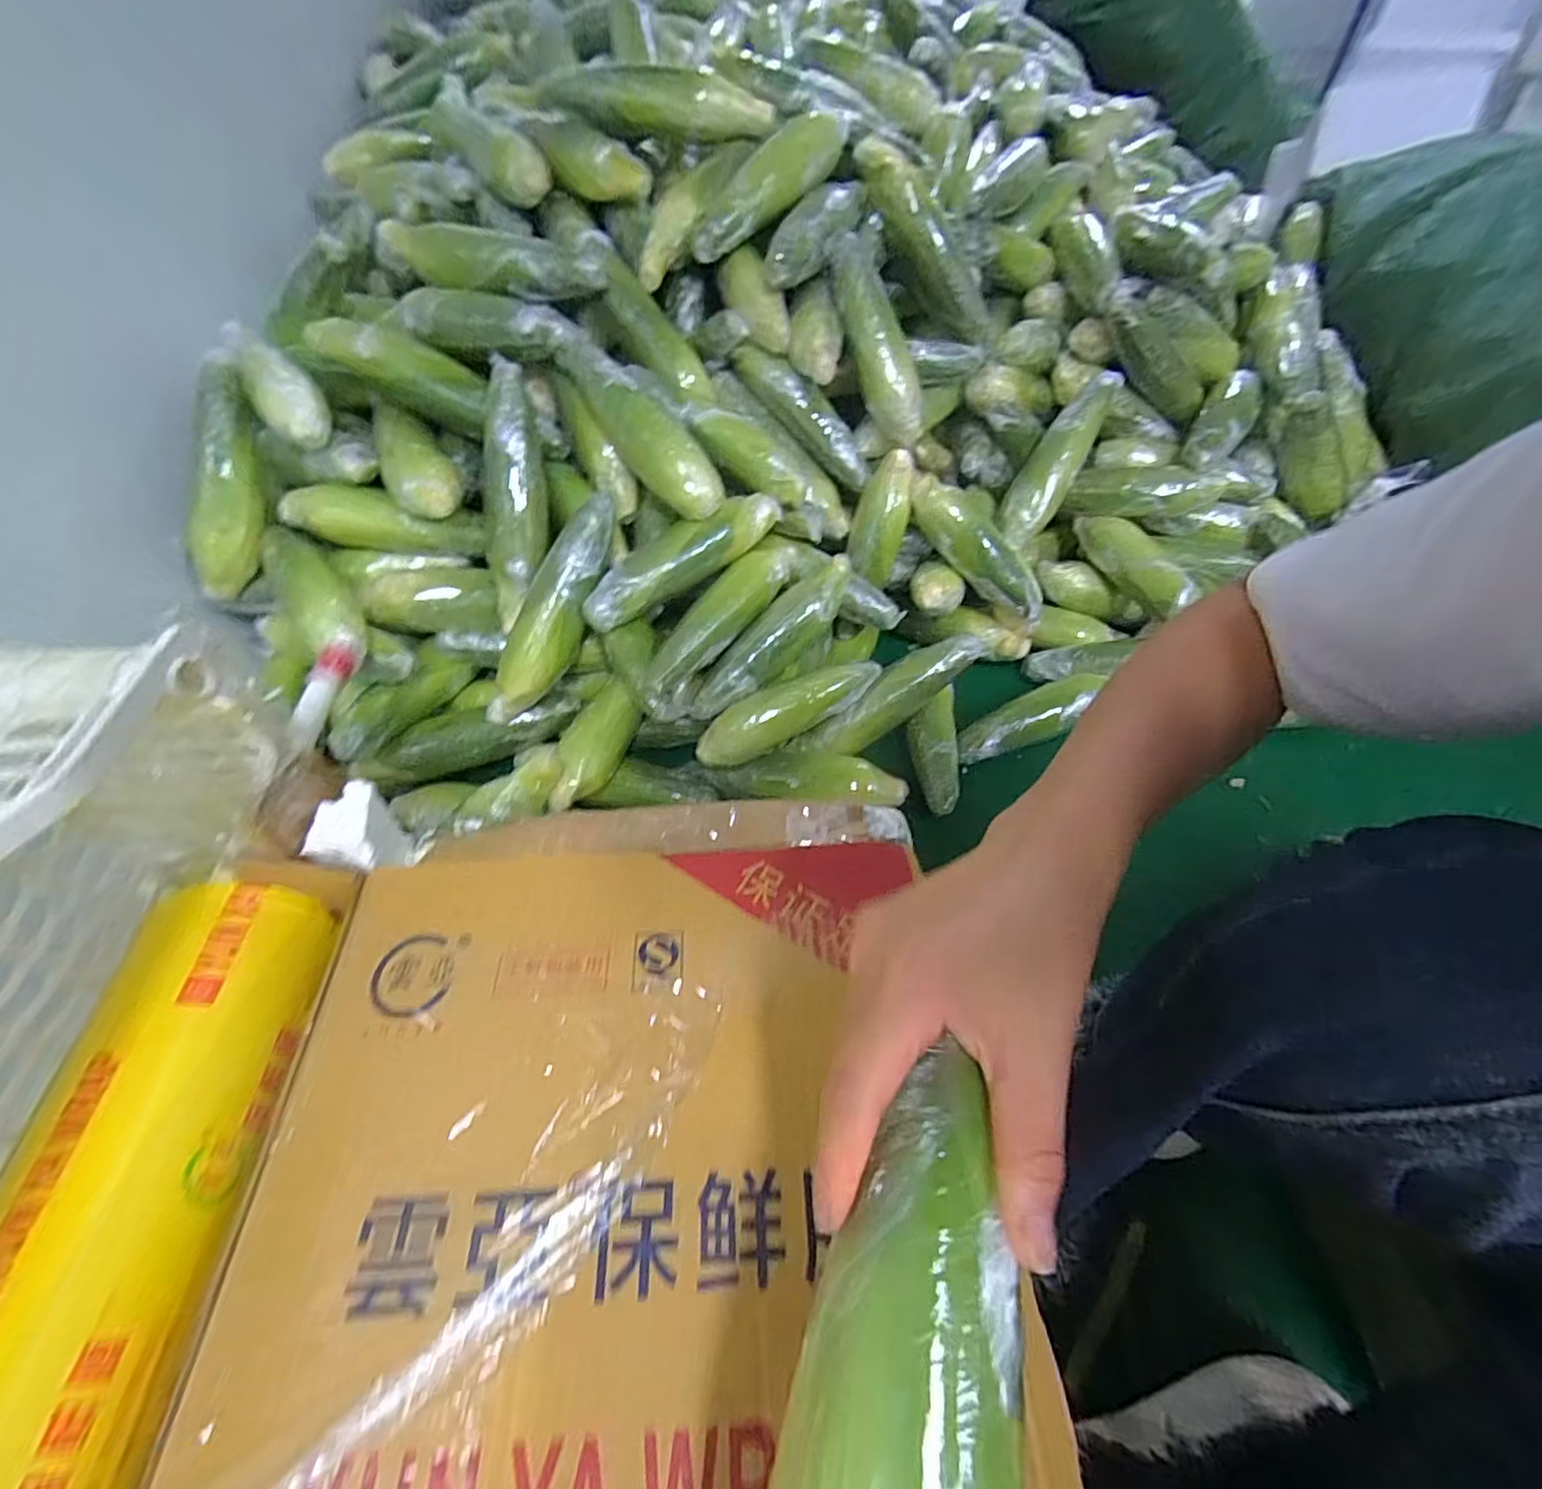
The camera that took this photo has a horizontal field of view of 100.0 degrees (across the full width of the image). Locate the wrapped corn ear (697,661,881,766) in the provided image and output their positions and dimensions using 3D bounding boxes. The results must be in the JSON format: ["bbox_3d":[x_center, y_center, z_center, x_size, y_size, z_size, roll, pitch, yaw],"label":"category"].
[{"bbox_3d":[0.023,-0.038,0.728,0.219,0.049,0.055,-20,54,-14],"label":"wrapped corn ear"}]

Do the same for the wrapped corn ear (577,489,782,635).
[{"bbox_3d":[-0.096,-0.208,0.706,0.242,0.064,0.051,-31,58,-22],"label":"wrapped corn ear"}]

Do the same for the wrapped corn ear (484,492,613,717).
[{"bbox_3d":[-0.229,-0.140,0.694,0.056,0.053,0.263,29,96,22],"label":"wrapped corn ear"}]

